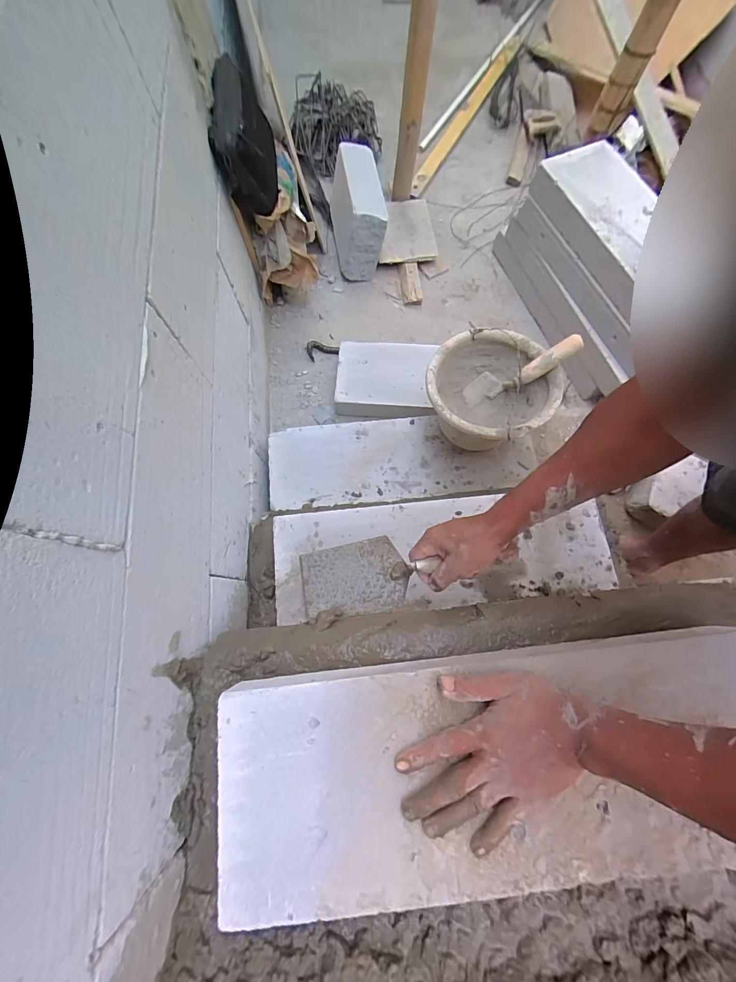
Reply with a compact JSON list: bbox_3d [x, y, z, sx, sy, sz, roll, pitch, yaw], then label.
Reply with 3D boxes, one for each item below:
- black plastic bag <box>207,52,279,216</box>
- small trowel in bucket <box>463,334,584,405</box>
[{"bbox_3d":[-0.280,-0.815,0.876,0.111,0.143,0.324,-7,74,-1],"label":"black plastic bag"},{"bbox_3d":[0.313,-0.244,0.786,0.236,0.044,0.060,-20,71,33],"label":"small trowel in bucket"}]

